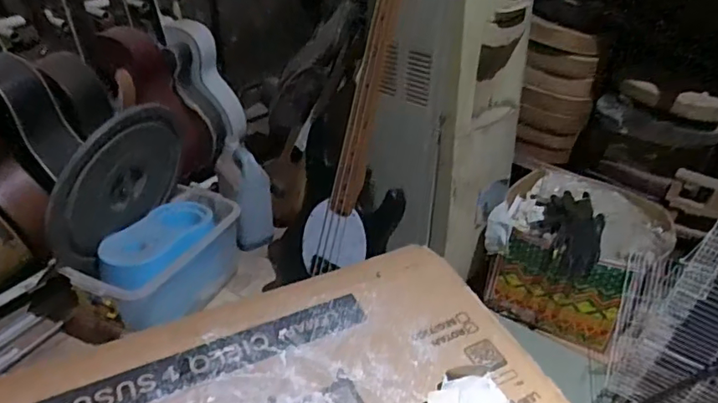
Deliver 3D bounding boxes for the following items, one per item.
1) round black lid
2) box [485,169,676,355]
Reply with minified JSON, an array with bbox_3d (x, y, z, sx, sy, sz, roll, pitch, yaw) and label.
[{"bbox_3d":[-0.568,-0.055,1.348,0.062,0.349,0.421,29,43,11],"label":"round black lid"},{"bbox_3d":[0.580,0.141,1.499,0.409,0.316,0.341,26,40,27],"label":"box"}]

